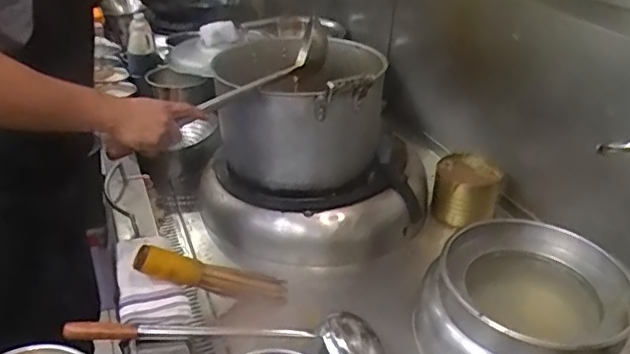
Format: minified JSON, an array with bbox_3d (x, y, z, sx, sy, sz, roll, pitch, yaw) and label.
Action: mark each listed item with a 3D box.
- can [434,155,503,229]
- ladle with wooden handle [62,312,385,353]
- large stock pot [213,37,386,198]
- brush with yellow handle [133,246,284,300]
[{"bbox_3d":[0.355,0.033,1.327,0.148,0.118,0.147,4,30,-2],"label":"can"},{"bbox_3d":[-0.132,0.264,0.934,0.501,0.090,0.124,6,30,1],"label":"ladle with wooden handle"},{"bbox_3d":[-0.034,-0.170,1.255,0.355,0.249,0.379,4,30,-2],"label":"large stock pot"},{"bbox_3d":[-0.188,0.179,1.055,0.282,0.060,0.061,16,27,-15],"label":"brush with yellow handle"}]

